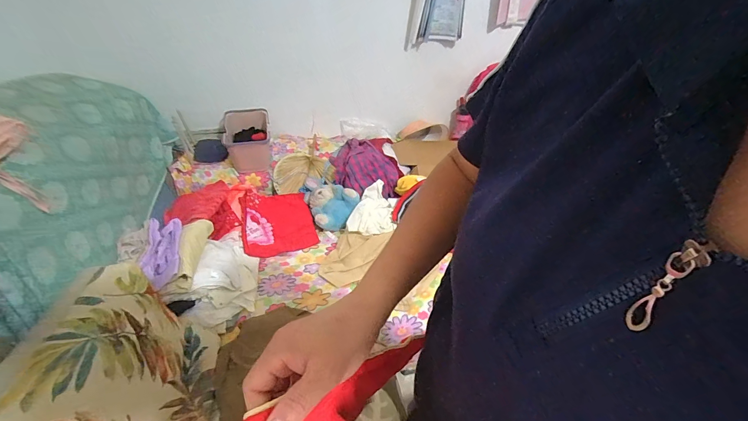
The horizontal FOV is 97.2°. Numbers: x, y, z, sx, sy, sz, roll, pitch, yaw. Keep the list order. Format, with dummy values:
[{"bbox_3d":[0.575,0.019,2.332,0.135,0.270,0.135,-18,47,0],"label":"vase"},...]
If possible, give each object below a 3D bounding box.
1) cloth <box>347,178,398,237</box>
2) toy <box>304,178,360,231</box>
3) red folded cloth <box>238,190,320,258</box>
[{"bbox_3d":[0.012,0.001,1.289,0.183,0.097,0.229,19,41,23],"label":"cloth"},{"bbox_3d":[-0.197,-0.054,1.404,0.189,0.100,0.303,-19,41,-24],"label":"toy"},{"bbox_3d":[-0.389,0.037,1.327,0.268,0.031,0.315,-5,49,-23],"label":"red folded cloth"}]

